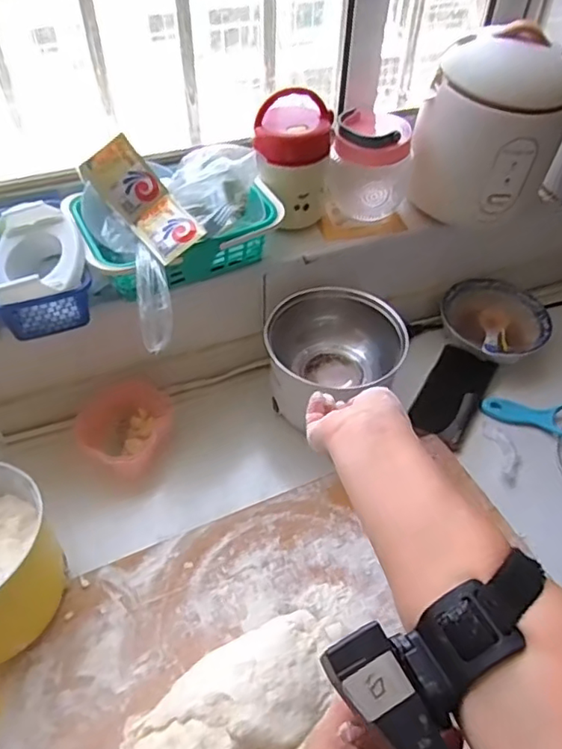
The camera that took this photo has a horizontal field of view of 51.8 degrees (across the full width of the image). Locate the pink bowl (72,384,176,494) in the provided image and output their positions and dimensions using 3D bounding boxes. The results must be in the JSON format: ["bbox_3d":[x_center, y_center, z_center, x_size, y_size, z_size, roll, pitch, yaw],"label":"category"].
[{"bbox_3d":[-0.191,0.070,0.726,0.111,0.065,0.124,-20,52,-18],"label":"pink bowl"}]

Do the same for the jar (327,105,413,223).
[{"bbox_3d":[0.119,-0.283,0.765,0.096,0.120,0.101,12,49,9],"label":"jar"}]

